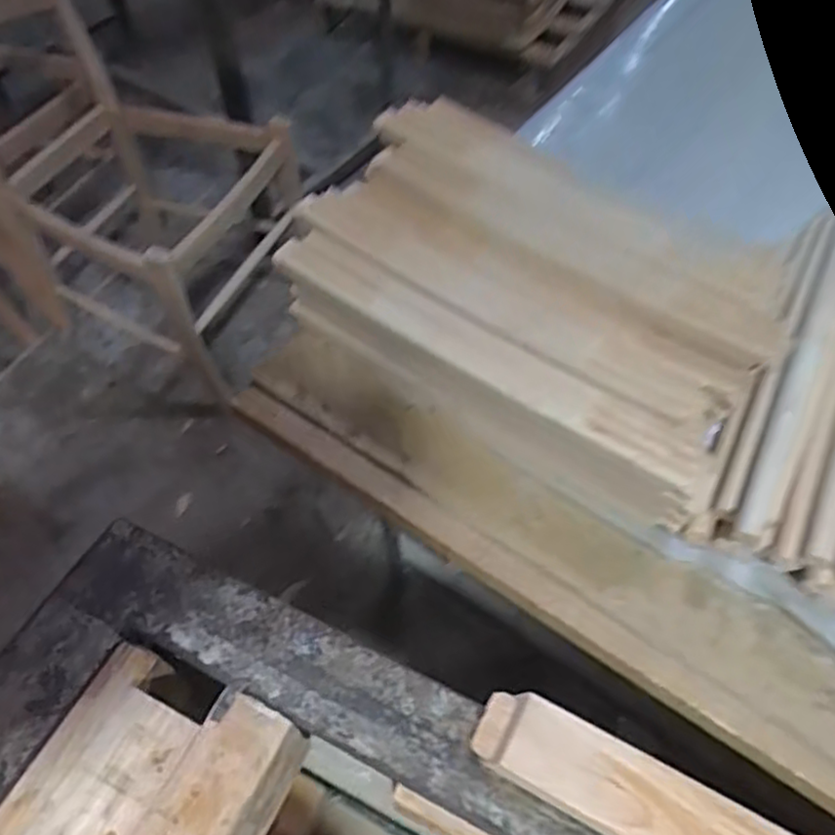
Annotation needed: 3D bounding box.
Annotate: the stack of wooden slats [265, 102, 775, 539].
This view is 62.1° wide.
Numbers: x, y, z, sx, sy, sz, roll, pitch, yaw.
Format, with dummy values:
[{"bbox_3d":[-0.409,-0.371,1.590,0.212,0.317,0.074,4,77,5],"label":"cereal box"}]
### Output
[{"bbox_3d":[0.096,-0.107,0.613,0.424,0.102,0.255,37,64,21],"label":"stack of wooden slats"}]

